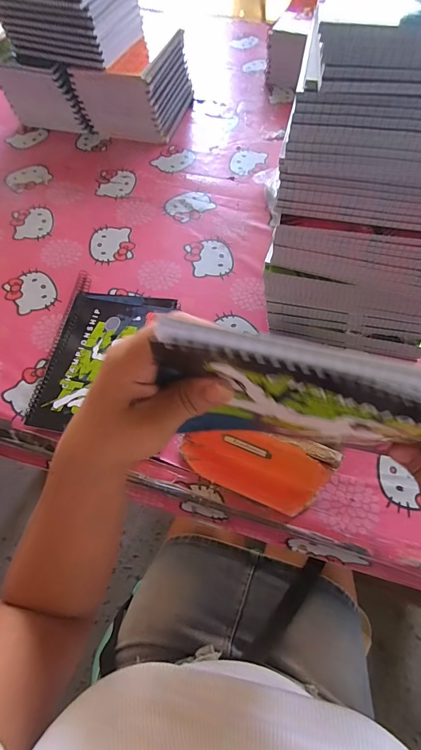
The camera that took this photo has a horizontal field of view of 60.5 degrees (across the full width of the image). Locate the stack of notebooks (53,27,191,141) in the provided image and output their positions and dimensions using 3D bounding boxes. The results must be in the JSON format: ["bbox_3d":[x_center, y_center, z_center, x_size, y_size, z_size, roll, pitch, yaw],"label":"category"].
[{"bbox_3d":[-0.151,-0.586,0.733,0.193,0.120,0.177,11,62,8],"label":"stack of notebooks"}]

